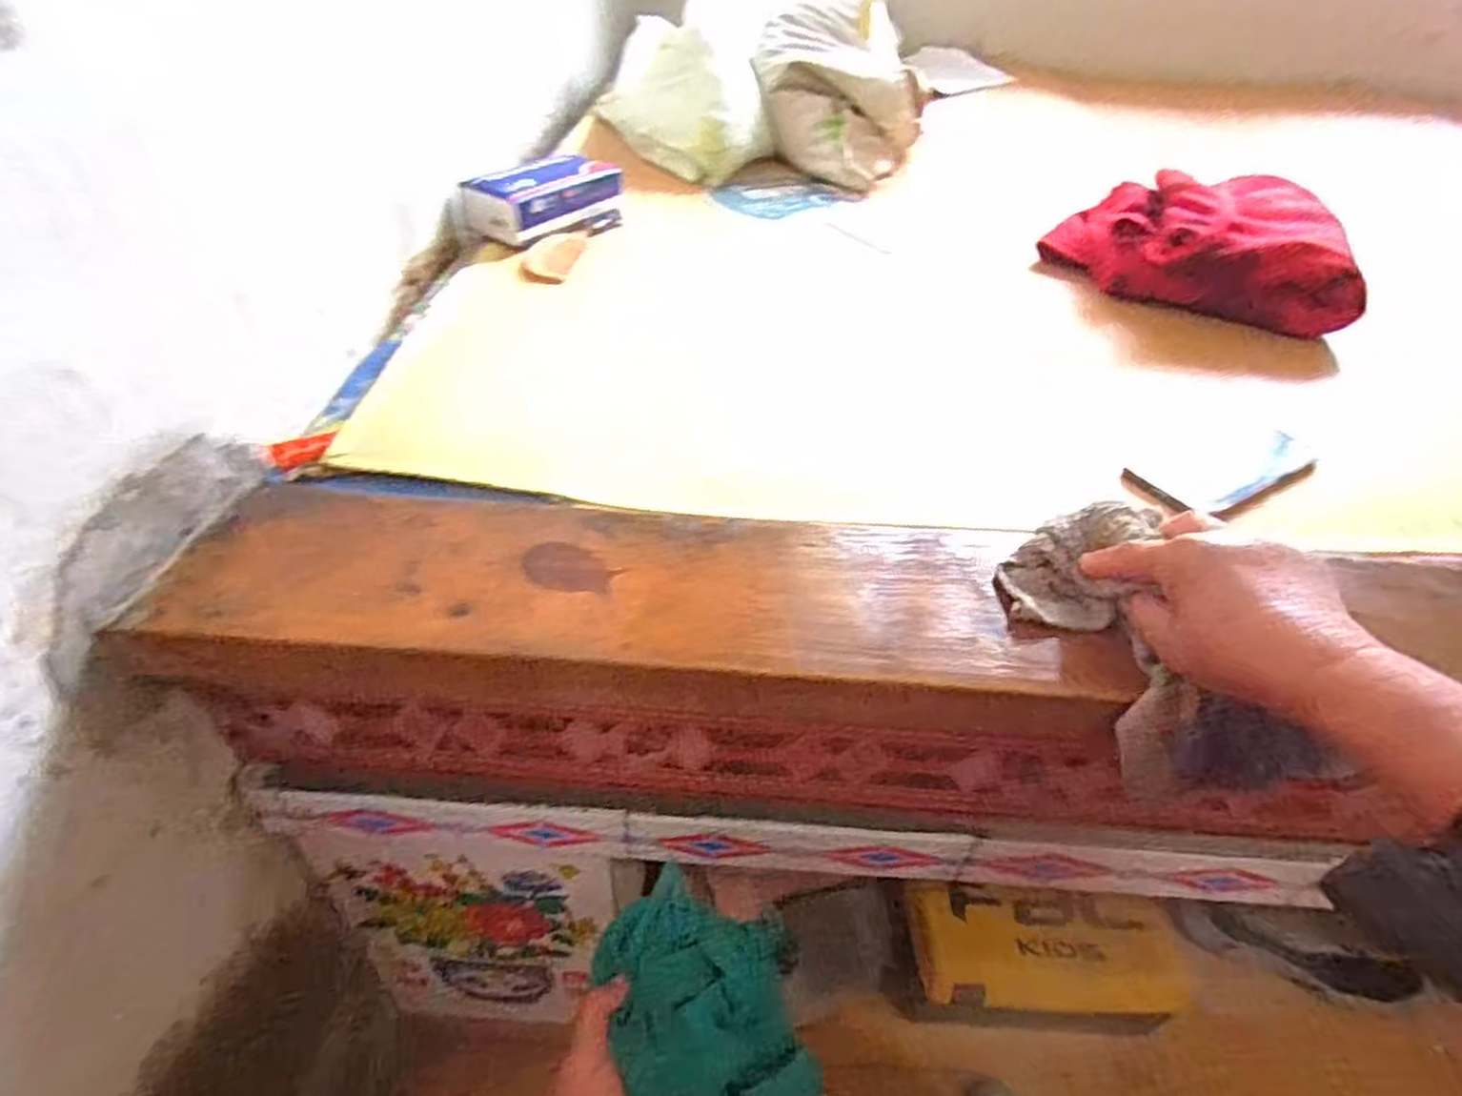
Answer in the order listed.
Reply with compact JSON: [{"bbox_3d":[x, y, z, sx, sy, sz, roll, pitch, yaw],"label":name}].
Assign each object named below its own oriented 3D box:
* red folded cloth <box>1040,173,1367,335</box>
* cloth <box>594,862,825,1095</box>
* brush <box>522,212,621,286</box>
[{"bbox_3d":[0.517,-0.342,0.831,0.295,0.094,0.185,20,44,17],"label":"red folded cloth"},{"bbox_3d":[-0.007,0.280,0.407,0.107,0.079,0.171,-8,43,-13],"label":"cloth"},{"bbox_3d":[-0.182,-0.338,0.840,0.054,0.018,0.201,11,42,9],"label":"brush"}]

